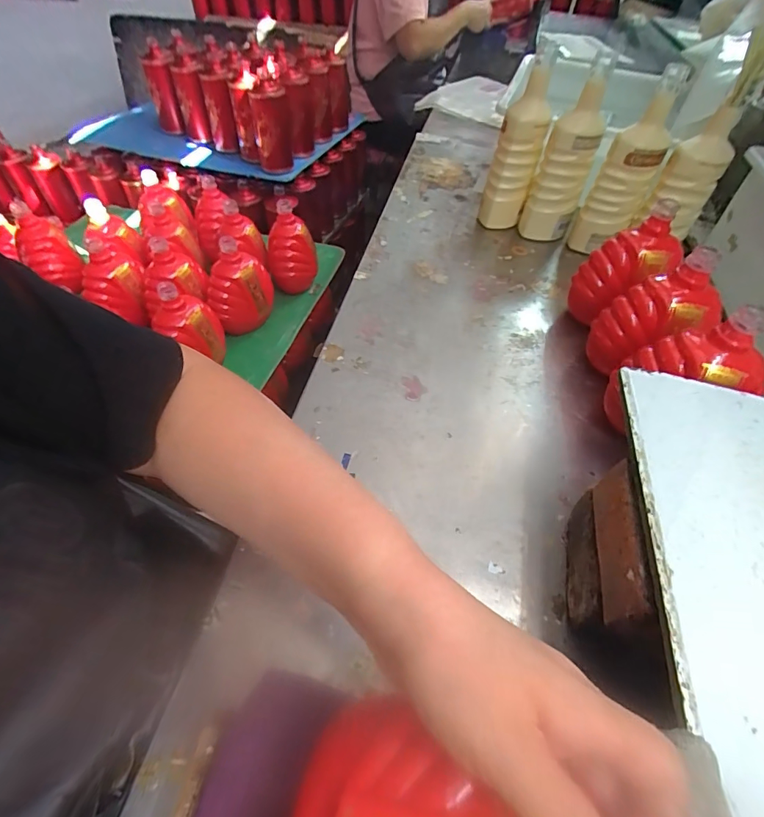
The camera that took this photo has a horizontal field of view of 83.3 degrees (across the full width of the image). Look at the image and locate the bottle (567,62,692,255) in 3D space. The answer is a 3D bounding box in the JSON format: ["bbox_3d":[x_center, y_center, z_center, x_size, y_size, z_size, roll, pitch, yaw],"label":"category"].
[{"bbox_3d":[0.388,-0.372,0.687,0.084,0.255,0.083,26,51,15],"label":"bottle"}]

